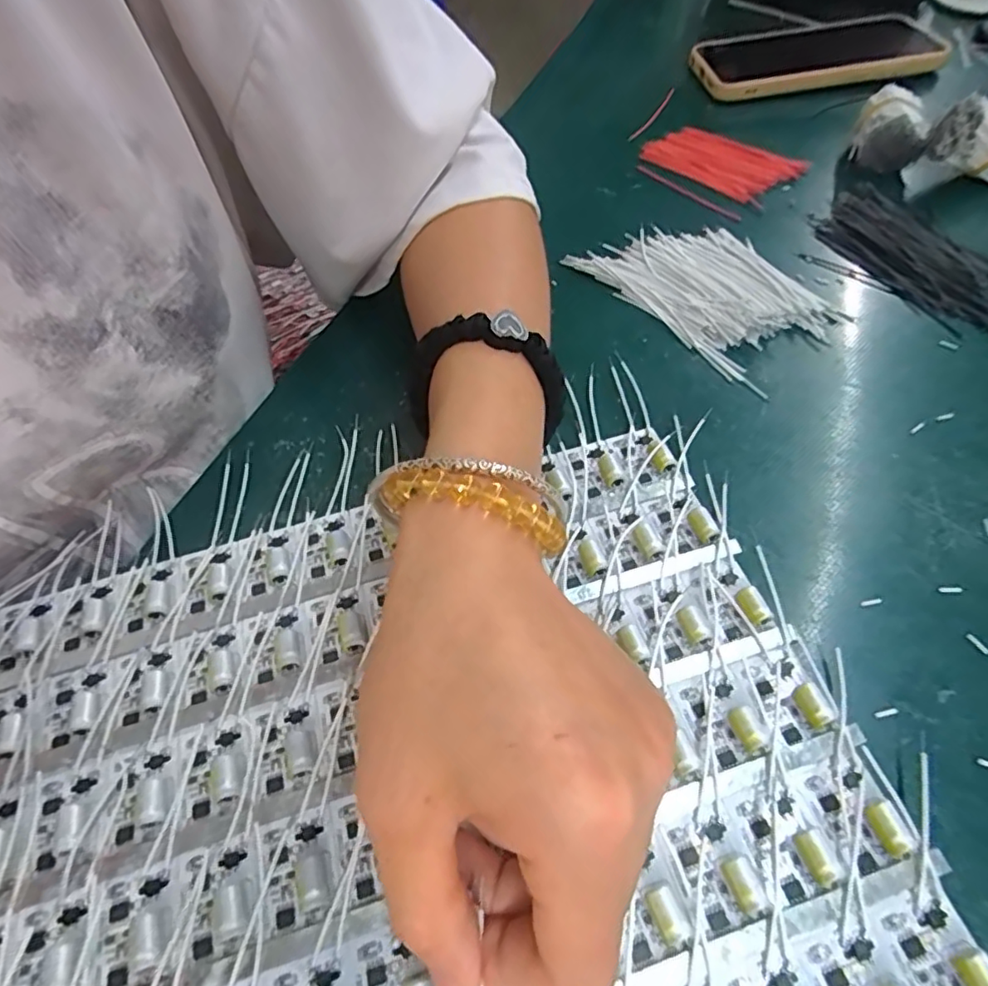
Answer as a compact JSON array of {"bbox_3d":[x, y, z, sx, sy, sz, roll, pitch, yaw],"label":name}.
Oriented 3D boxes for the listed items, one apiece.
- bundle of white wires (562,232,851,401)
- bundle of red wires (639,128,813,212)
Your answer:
[{"bbox_3d":[0.113,-0.111,0.308,0.082,0.010,0.117,-34,60,-18],"label":"bundle of white wires"},{"bbox_3d":[0.145,-0.216,0.380,0.093,0.008,0.049,38,65,25],"label":"bundle of red wires"}]

